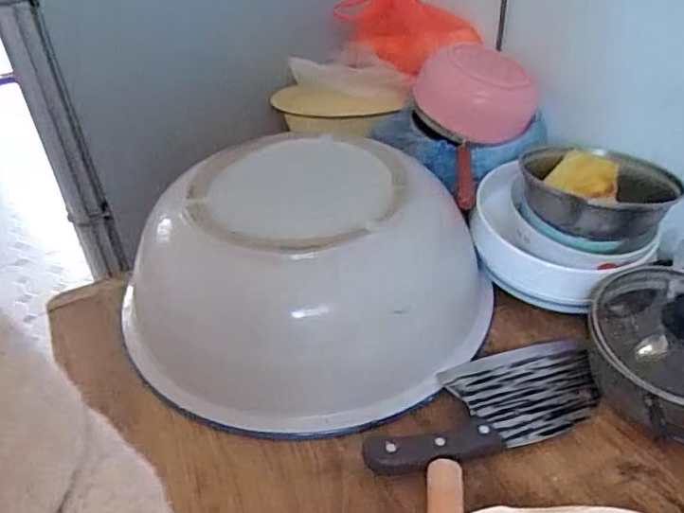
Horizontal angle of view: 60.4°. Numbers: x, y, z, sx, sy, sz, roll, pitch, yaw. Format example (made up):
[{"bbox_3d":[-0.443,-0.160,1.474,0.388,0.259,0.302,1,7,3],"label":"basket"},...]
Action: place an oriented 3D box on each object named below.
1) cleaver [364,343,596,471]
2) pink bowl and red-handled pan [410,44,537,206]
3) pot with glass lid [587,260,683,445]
[{"bbox_3d":[0.126,0.126,0.510,0.230,0.024,0.089,-14,41,-14],"label":"cleaver"},{"bbox_3d":[0.139,-0.145,0.627,0.137,0.087,0.168,6,40,10],"label":"pink bowl and red-handled pan"},{"bbox_3d":[0.292,0.079,0.502,0.136,0.088,0.158,-5,40,-4],"label":"pot with glass lid"}]

